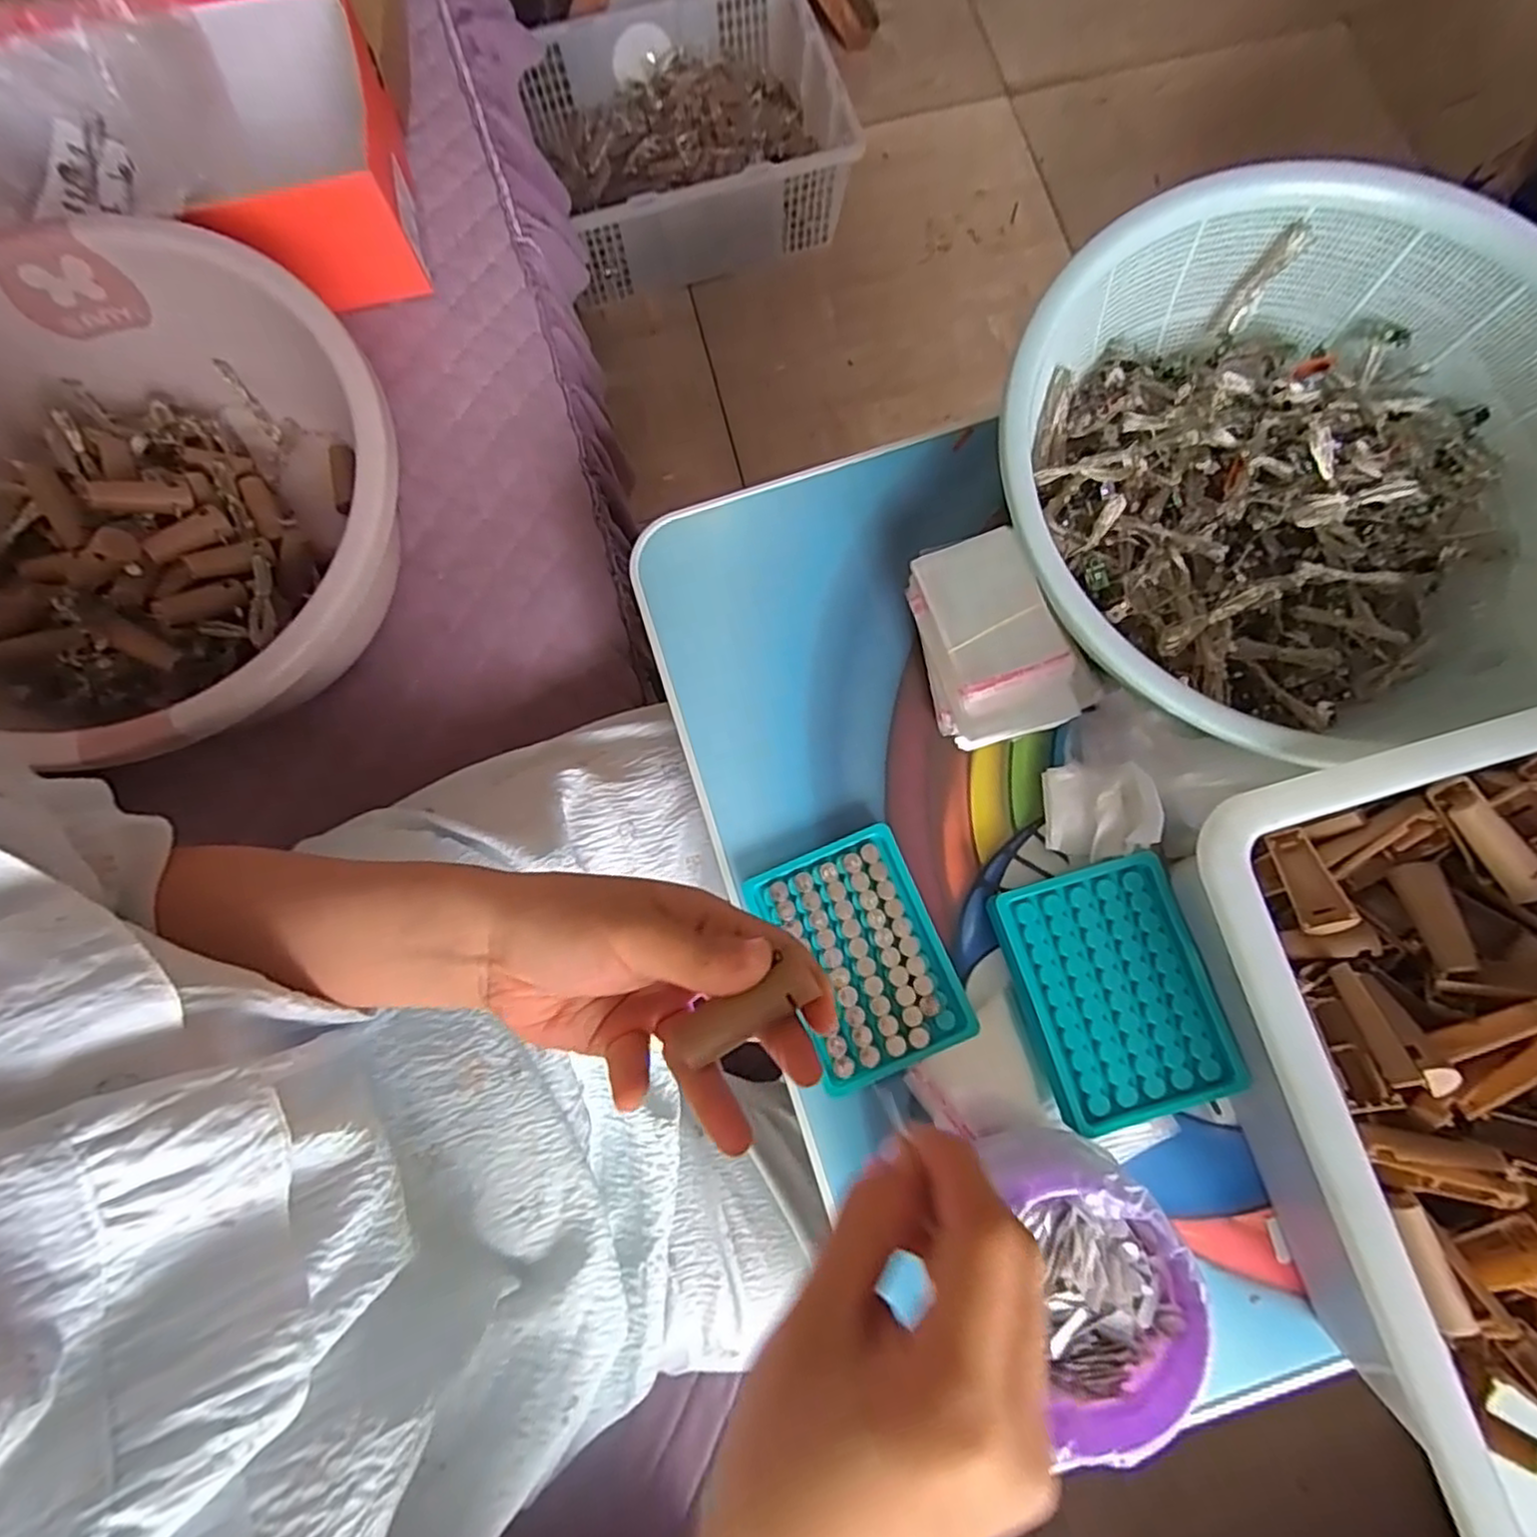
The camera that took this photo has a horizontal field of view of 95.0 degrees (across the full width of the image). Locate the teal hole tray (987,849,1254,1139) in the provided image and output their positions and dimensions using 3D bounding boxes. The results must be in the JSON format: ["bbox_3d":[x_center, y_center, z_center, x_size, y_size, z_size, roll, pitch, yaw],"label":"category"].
[{"bbox_3d":[0.191,0.122,0.391,0.097,0.018,0.130,-17,79,-2],"label":"teal hole tray"}]

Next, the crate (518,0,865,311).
[{"bbox_3d":[-0.116,-0.941,1.059,0.452,0.153,0.330,-11,79,-1],"label":"crate"}]

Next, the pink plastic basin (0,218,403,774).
[{"bbox_3d":[-0.415,-0.168,0.466,0.341,0.122,0.323,0,79,1],"label":"pink plastic basin"}]

